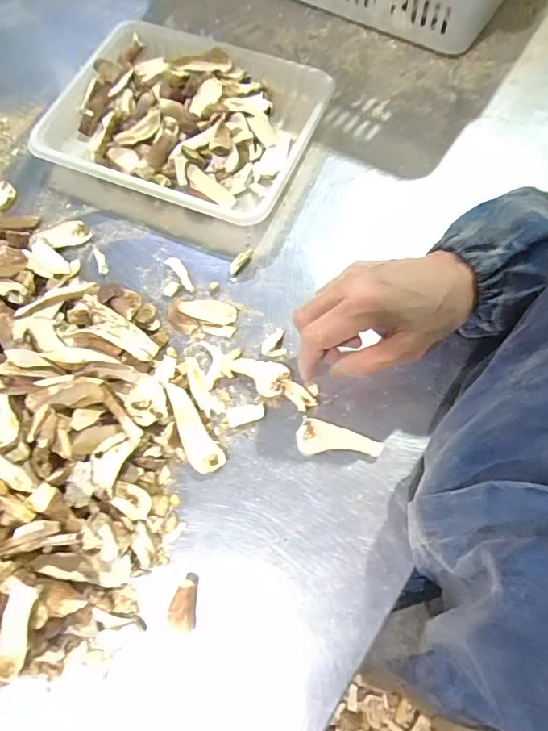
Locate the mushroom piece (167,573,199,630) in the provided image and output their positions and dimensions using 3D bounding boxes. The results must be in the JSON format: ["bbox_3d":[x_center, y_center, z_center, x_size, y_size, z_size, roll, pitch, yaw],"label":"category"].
[{"bbox_3d":[-0.063,0.168,0.326,0.018,0.014,0.035,7,69,4],"label":"mushroom piece"}]

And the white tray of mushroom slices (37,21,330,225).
[{"bbox_3d":[-0.095,-0.252,0.471,0.261,0.051,0.200,21,70,9],"label":"white tray of mushroom slices"}]

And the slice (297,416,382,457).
[{"bbox_3d":[0.051,0.064,0.365,0.066,0.007,0.028,18,70,8],"label":"slice"}]

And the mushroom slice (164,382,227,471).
[{"bbox_3d":[-0.066,0.050,0.367,0.024,0.016,0.076,-29,71,-10],"label":"mushroom slice"}]

